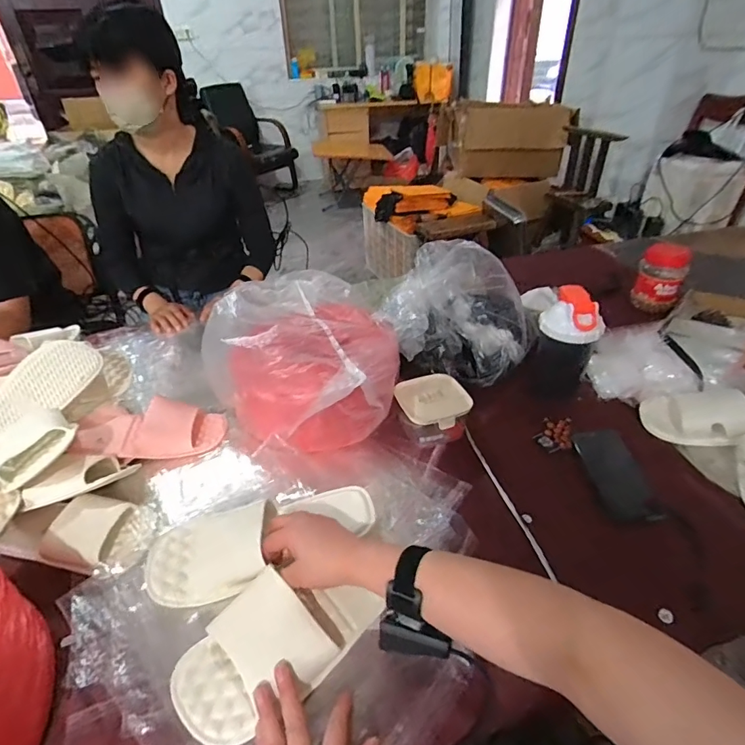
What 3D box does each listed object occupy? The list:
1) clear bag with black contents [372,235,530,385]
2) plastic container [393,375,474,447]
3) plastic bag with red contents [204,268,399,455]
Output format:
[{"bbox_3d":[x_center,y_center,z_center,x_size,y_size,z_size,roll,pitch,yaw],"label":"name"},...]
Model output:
[{"bbox_3d":[0.158,-0.110,0.835,0.265,0.177,0.235,7,37,12],"label":"clear bag with black contents"},{"bbox_3d":[0.097,0.060,0.740,0.110,0.058,0.111,-15,38,-17],"label":"plastic container"},{"bbox_3d":[-0.120,-0.027,0.784,0.306,0.155,0.314,-2,36,0],"label":"plastic bag with red contents"}]

